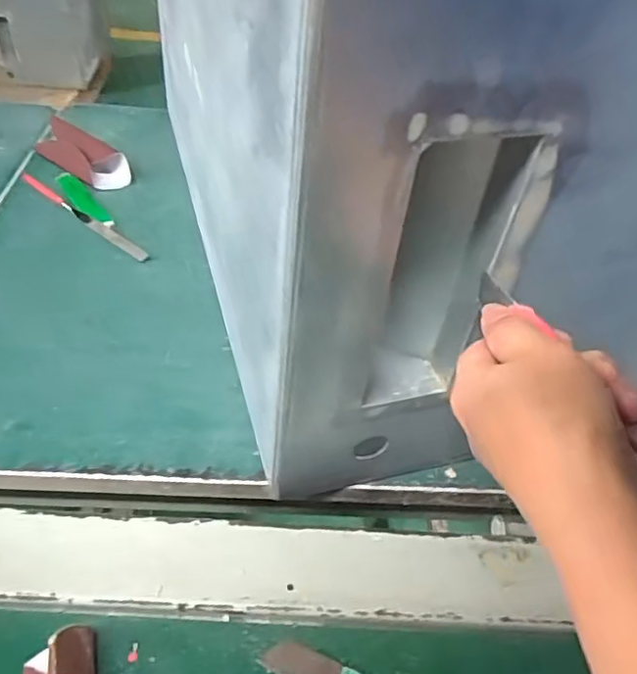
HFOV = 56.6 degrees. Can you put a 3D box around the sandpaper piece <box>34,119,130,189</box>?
[{"bbox_3d":[-0.233,-0.181,0.584,0.103,0.031,0.032,27,48,19],"label":"sandpaper piece"}]

